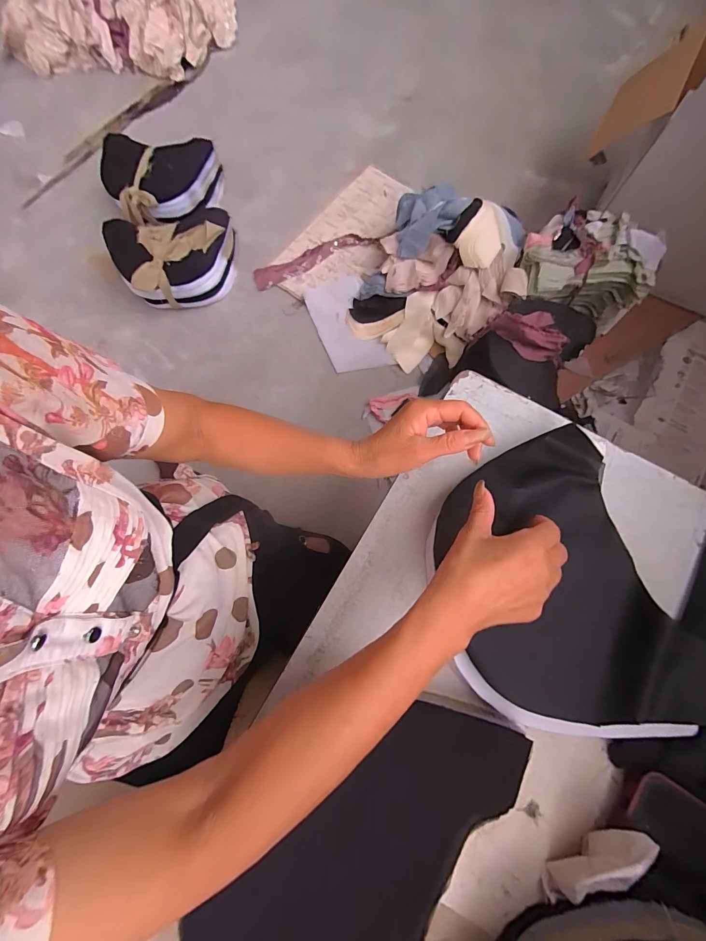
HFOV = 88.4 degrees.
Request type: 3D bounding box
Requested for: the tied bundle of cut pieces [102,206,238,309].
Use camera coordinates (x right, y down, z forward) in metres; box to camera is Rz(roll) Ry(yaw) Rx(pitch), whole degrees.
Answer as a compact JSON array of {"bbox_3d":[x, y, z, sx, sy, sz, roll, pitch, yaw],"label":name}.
[{"bbox_3d":[-0.443,-0.528,0.929,0.300,0.139,0.194,-13,75,-4],"label":"tied bundle of cut pieces"}]

